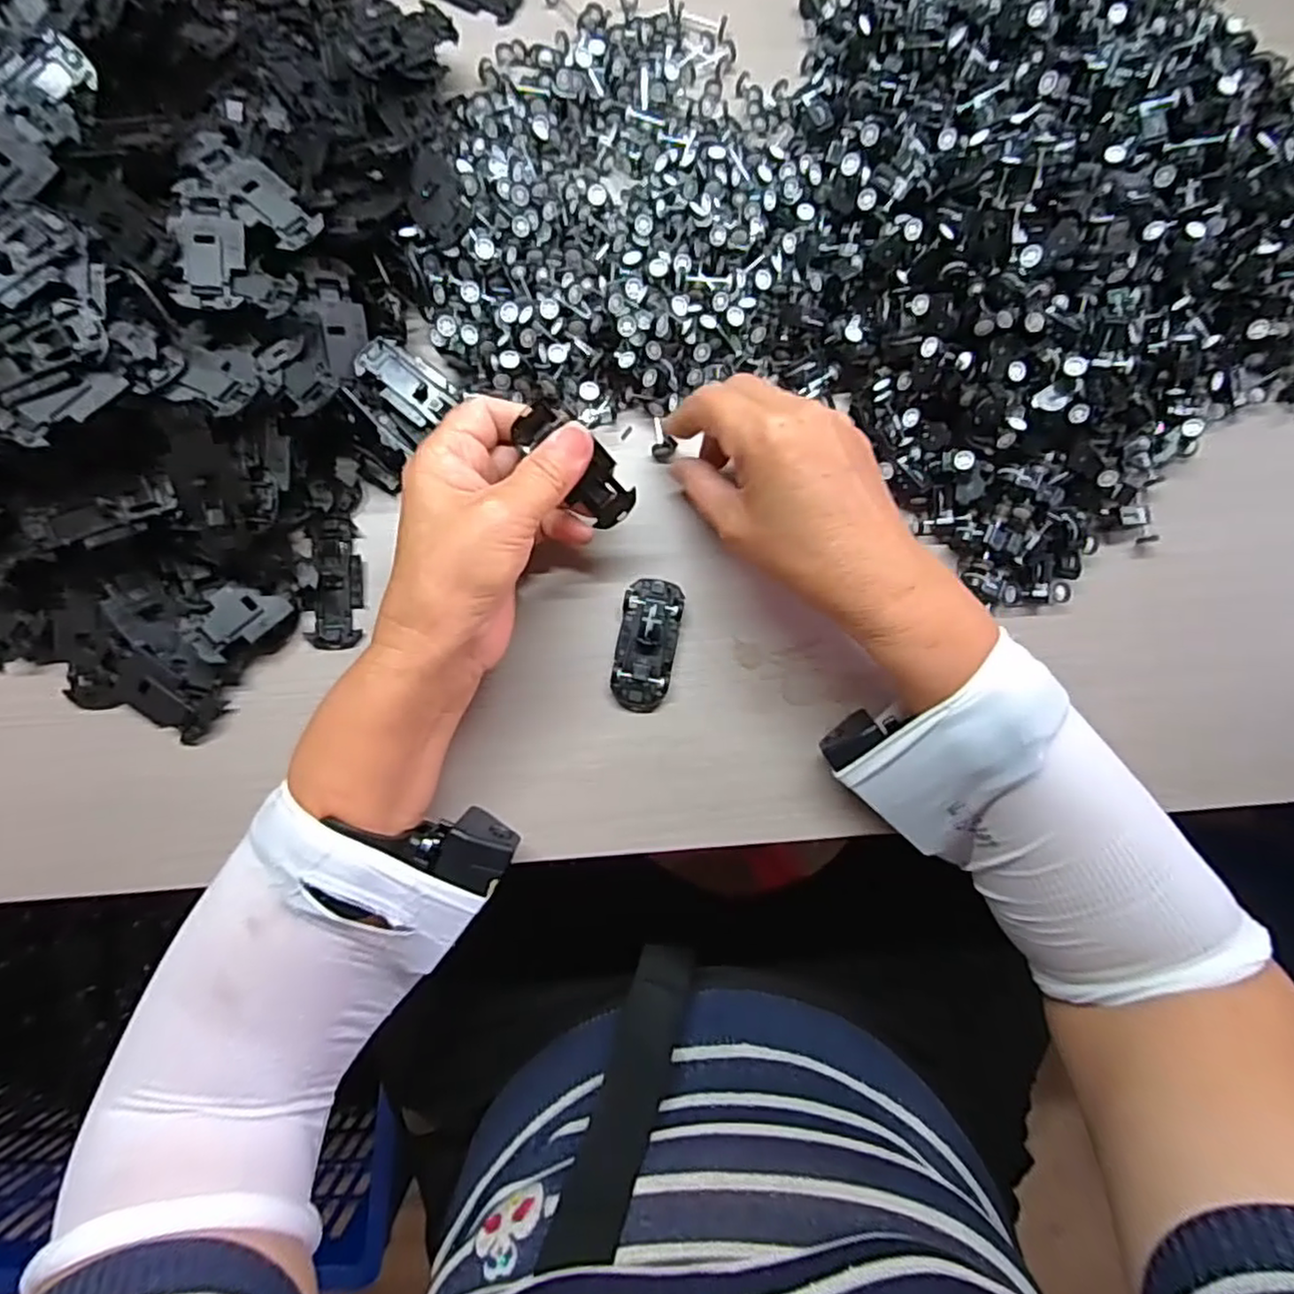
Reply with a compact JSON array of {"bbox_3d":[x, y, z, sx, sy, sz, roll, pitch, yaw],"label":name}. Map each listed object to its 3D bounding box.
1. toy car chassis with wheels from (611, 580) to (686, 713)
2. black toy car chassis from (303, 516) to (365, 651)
[{"bbox_3d":[0.000,-0.002,0.350,0.030,0.014,0.067,9,82,-2],"label":"toy car chassis with wheels"},{"bbox_3d":[-0.159,-0.033,0.351,0.028,0.007,0.067,-2,83,-3],"label":"black toy car chassis"}]

